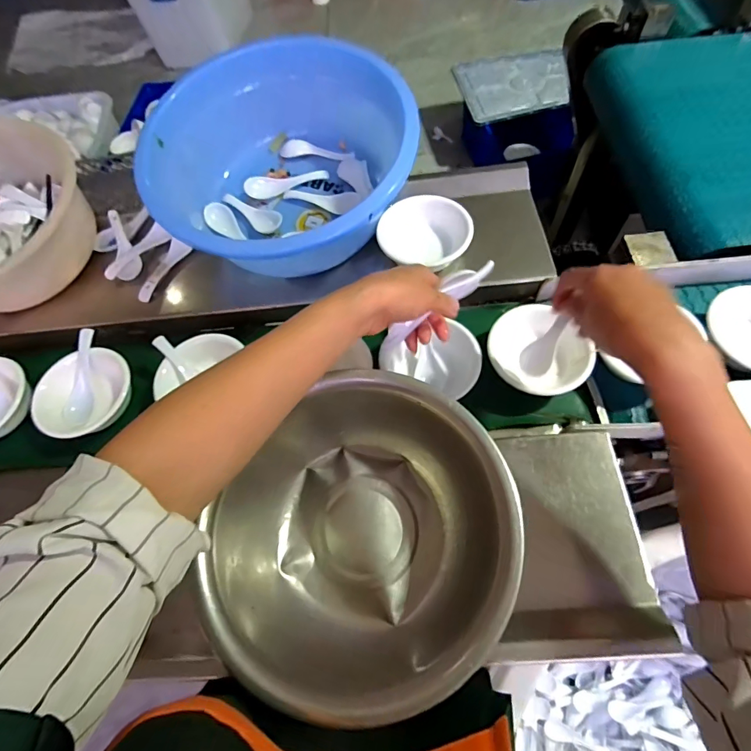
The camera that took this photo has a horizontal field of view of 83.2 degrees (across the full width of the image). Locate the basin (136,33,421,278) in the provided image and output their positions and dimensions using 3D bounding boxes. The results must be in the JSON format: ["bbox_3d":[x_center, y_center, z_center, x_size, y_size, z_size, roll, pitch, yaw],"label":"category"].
[{"bbox_3d":[-0.119,-0.262,0.549,0.321,0.154,0.321,-1,62,3],"label":"basin"}]

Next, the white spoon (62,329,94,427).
[{"bbox_3d":[-0.364,0.002,0.528,0.030,0.022,0.122,4,86,5],"label":"white spoon"}]

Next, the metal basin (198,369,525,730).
[{"bbox_3d":[0.000,0.135,0.360,0.213,0.111,0.230,-1,62,3],"label":"metal basin"}]

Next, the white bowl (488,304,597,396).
[{"bbox_3d":[0.188,-0.027,0.493,0.110,0.043,0.098,6,63,6],"label":"white bowl"}]

